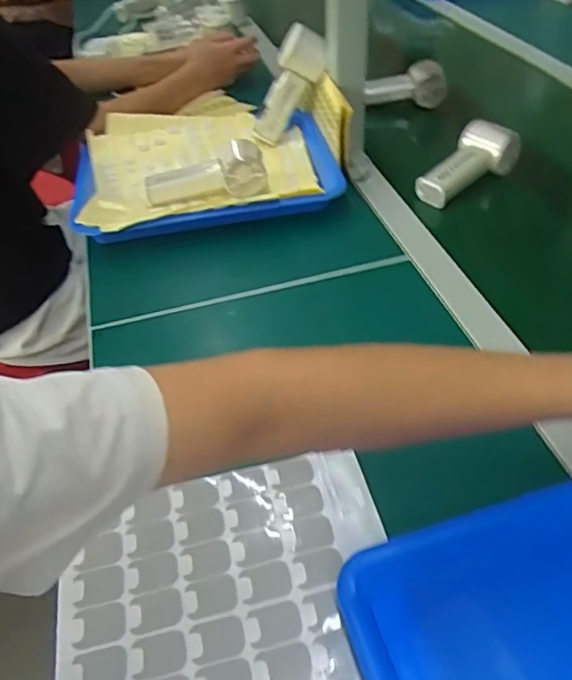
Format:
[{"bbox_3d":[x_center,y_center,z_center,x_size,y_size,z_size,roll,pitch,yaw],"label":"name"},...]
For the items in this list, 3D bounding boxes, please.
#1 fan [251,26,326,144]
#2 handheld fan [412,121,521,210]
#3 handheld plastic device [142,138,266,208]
[{"bbox_3d":[0.001,-0.352,0.835,0.053,0.169,0.052,42,51,6],"label":"fan"},{"bbox_3d":[0.230,-0.224,0.762,0.151,0.067,0.055,-36,52,-17],"label":"handheld fan"},{"bbox_3d":[-0.103,-0.207,0.759,0.155,0.053,0.060,-13,41,3],"label":"handheld plastic device"}]

